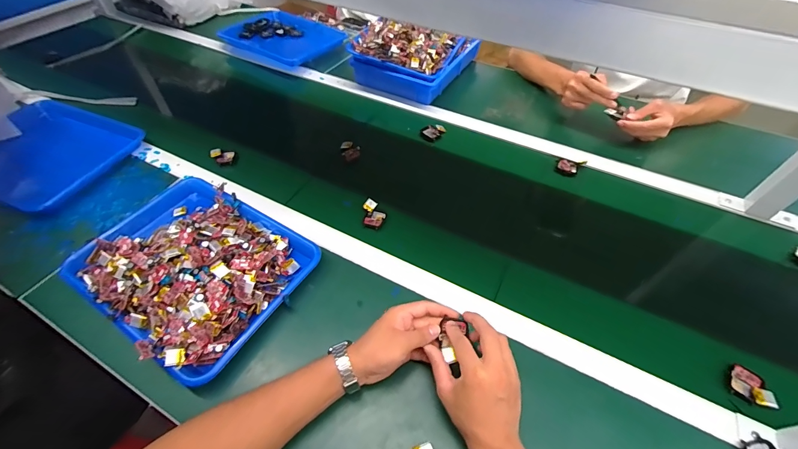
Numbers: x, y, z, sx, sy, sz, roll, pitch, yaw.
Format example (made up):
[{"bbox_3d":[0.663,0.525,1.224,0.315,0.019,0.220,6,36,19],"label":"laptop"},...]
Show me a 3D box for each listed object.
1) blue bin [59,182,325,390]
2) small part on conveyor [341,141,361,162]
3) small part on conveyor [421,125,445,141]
[{"bbox_3d":[-0.326,0.050,0.542,0.341,0.060,0.256,27,56,20],"label":"blue bin"},{"bbox_3d":[-0.103,-0.158,0.746,0.039,0.020,0.046,-17,54,-13],"label":"small part on conveyor"},{"bbox_3d":[0.079,-0.215,0.797,0.050,0.014,0.041,-33,59,-24],"label":"small part on conveyor"}]

